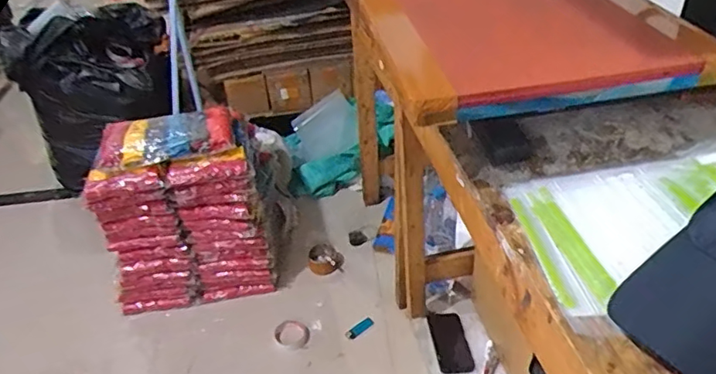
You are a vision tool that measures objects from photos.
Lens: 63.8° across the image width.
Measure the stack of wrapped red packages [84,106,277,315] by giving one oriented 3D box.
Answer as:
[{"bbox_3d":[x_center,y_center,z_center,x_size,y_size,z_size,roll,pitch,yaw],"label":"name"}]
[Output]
[{"bbox_3d":[-0.462,0.063,1.526,0.390,0.483,0.202,-10,37,-6],"label":"stack of wrapped red packages"}]

